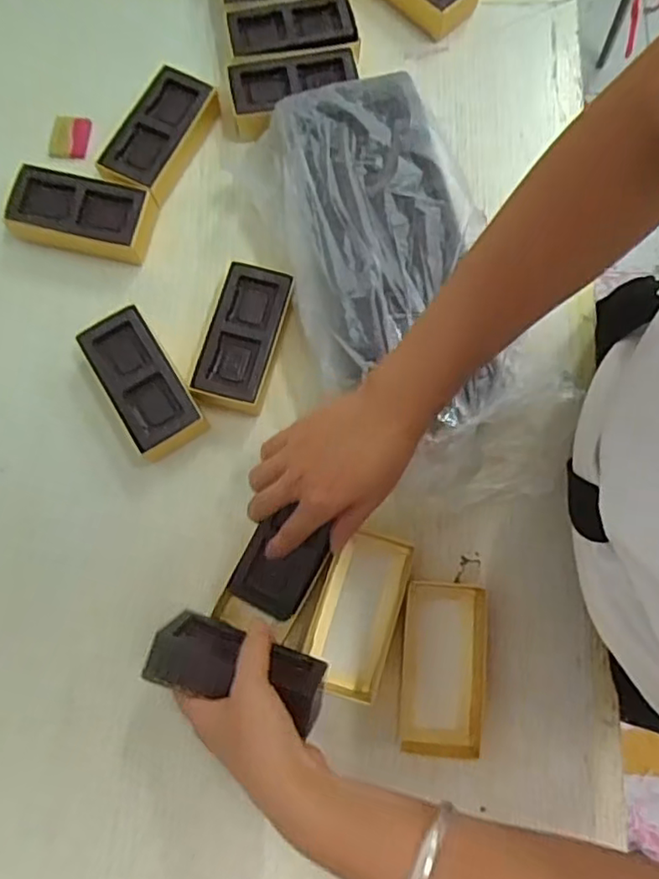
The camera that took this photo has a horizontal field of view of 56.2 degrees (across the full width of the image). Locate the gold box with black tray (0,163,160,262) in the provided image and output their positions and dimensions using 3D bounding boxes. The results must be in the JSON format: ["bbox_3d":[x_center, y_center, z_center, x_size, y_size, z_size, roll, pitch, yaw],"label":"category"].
[{"bbox_3d":[-0.209,-0.189,0.524,0.113,0.032,0.061,12,77,3],"label":"gold box with black tray"}]

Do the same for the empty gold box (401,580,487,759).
[{"bbox_3d":[0.086,0.165,0.452,0.060,0.024,0.116,4,77,1],"label":"empty gold box"}]

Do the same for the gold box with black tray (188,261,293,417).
[{"bbox_3d":[-0.072,-0.083,0.501,0.063,0.033,0.114,15,77,3],"label":"gold box with black tray"}]

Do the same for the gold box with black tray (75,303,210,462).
[{"bbox_3d":[-0.146,-0.045,0.484,0.054,0.031,0.111,-29,79,-6],"label":"gold box with black tray"}]

